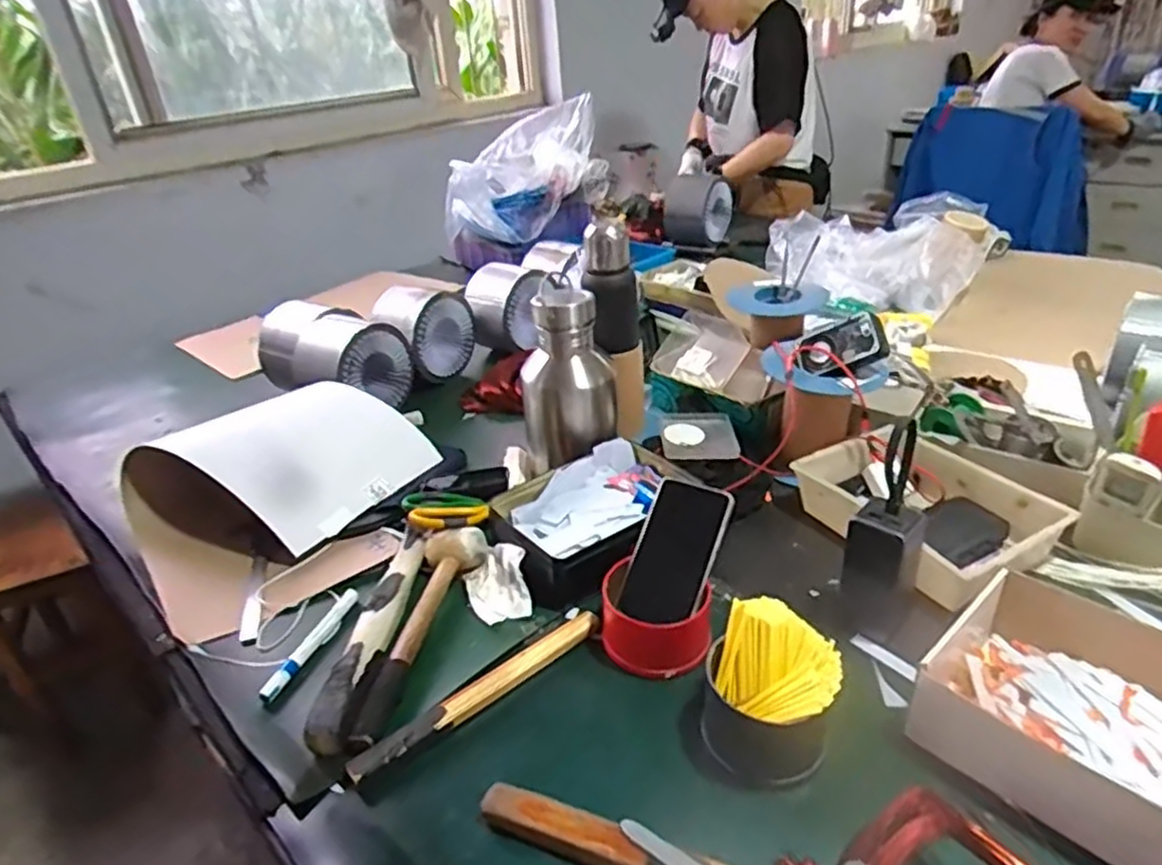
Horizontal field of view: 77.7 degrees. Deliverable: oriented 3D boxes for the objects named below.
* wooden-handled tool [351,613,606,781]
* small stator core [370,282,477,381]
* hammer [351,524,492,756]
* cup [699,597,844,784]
[{"bbox_3d":[-0.087,0.229,0.646,0.251,0.019,0.026,-26,36,-30],"label":"wooden-handled tool"},{"bbox_3d":[-0.275,-0.172,1.254,0.117,0.150,0.149,12,35,28],"label":"small stator core"},{"bbox_3d":[-0.169,0.183,0.701,0.067,0.035,0.262,4,32,18],"label":"hammer"},{"bbox_3d":[0.151,0.210,0.583,0.104,0.096,0.106,3,32,16],"label":"cup"}]

